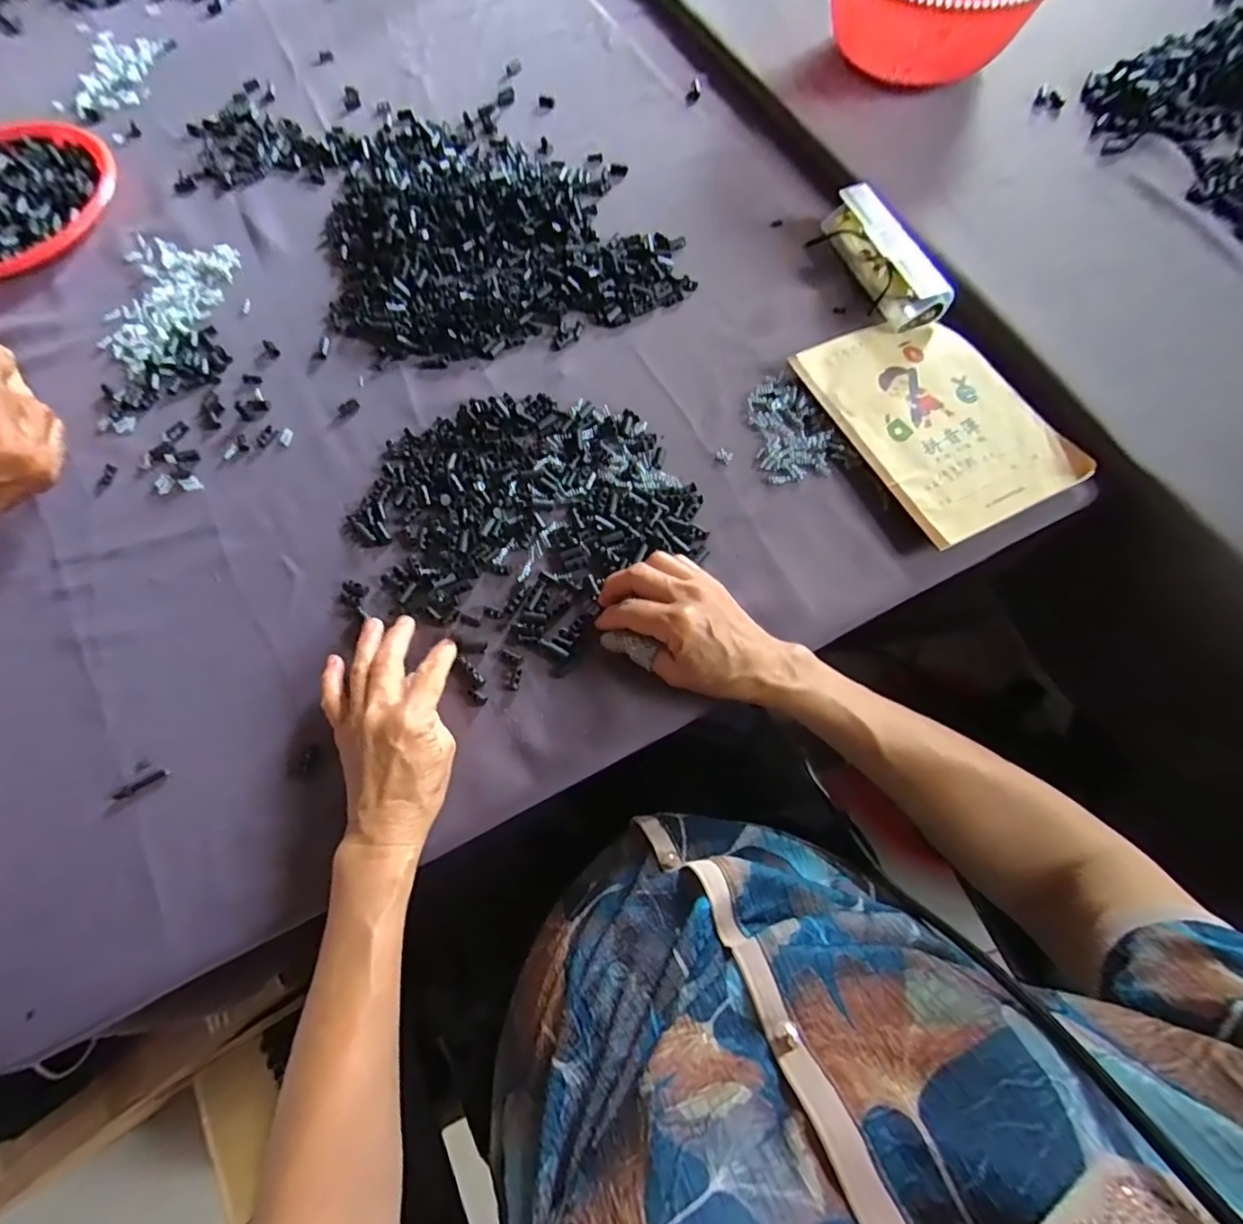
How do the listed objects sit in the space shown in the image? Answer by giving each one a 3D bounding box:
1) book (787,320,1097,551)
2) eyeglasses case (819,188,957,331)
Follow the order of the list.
[{"bbox_3d":[0.251,-0.159,0.445,0.140,0.018,0.204,-25,72,-7],"label":"book"},{"bbox_3d":[0.232,-0.320,0.493,0.043,0.040,0.155,-20,71,-5],"label":"eyeglasses case"}]

